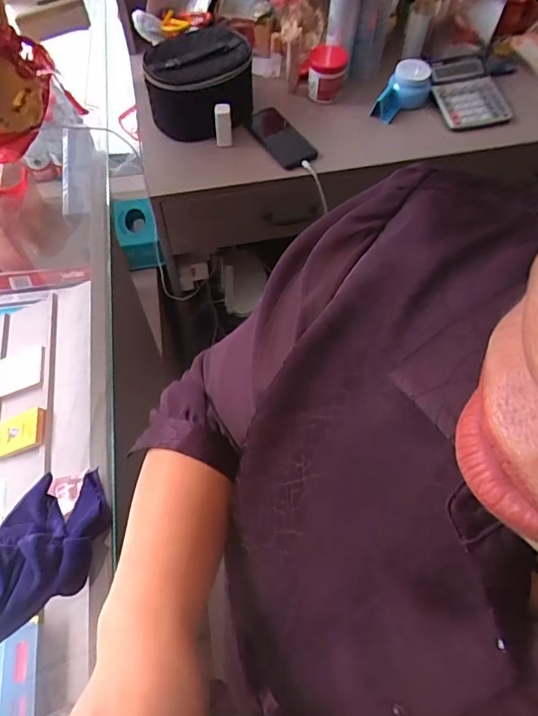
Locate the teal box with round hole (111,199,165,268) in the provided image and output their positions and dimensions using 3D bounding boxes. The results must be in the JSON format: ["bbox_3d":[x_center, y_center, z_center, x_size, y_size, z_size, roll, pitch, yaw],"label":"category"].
[{"bbox_3d":[-0.307,-0.296,1.164,0.086,0.096,0.160,-14,63,-9],"label":"teal box with round hole"}]

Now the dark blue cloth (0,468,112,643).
[{"bbox_3d":[-0.213,0.177,0.434,0.098,0.039,0.176,30,65,14],"label":"dark blue cloth"}]

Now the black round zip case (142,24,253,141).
[{"bbox_3d":[-0.129,-0.545,0.975,0.188,0.126,0.218,1,62,-1],"label":"black round zip case"}]

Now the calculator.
[{"bbox_3d":[0.421,-0.561,1.040,0.138,0.039,0.179,-12,63,-8],"label":"calculator"}]

